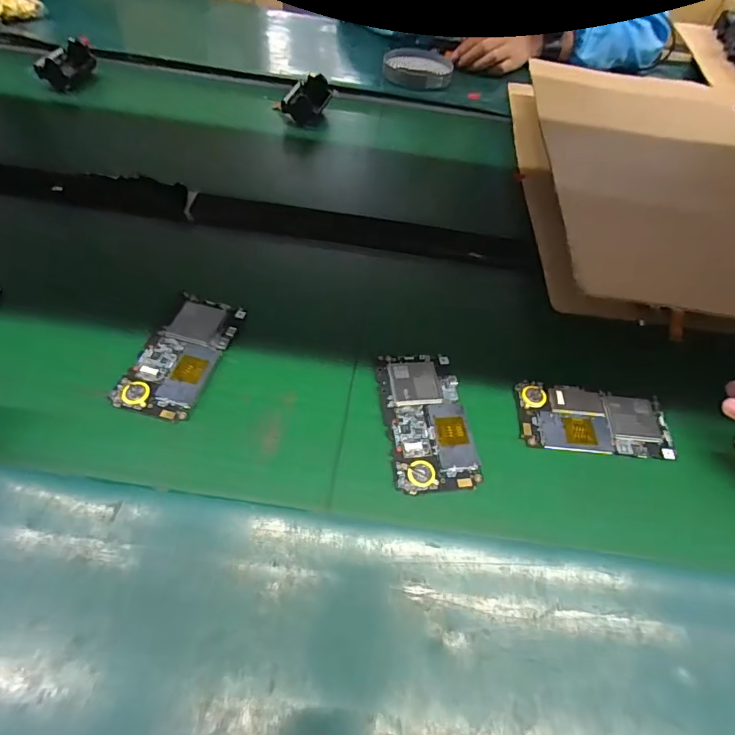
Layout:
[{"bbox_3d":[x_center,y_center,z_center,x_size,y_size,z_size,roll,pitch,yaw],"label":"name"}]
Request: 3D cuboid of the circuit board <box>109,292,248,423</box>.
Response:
[{"bbox_3d":[-0.157,-0.014,0.394,0.063,0.009,0.123,14,52,7],"label":"circuit board"}]

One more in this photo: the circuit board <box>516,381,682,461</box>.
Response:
[{"bbox_3d":[0.190,0.044,0.392,0.123,0.009,0.061,5,51,1],"label":"circuit board"}]

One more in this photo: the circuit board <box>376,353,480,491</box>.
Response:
[{"bbox_3d":[0.048,0.041,0.379,0.066,0.013,0.122,-4,52,-7],"label":"circuit board"}]

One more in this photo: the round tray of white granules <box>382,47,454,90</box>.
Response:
[{"bbox_3d":[0.084,-0.498,0.779,0.114,0.028,0.131,10,52,4],"label":"round tray of white granules"}]

